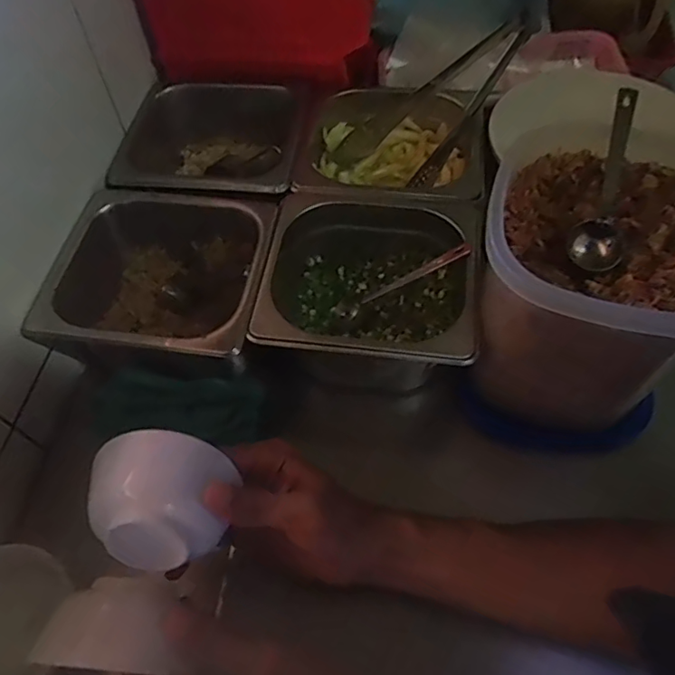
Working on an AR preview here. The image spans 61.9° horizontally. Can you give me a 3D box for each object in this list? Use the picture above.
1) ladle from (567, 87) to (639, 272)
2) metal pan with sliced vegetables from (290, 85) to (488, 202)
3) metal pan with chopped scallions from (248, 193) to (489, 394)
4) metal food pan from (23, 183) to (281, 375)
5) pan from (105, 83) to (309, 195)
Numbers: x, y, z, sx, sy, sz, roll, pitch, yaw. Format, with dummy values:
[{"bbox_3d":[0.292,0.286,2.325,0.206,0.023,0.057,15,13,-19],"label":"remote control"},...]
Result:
[{"bbox_3d":[0.190,-0.105,0.395,0.033,0.036,0.137,16,73,11],"label":"ladle"},{"bbox_3d":[0.052,-0.178,0.559,0.174,0.061,0.151,8,58,6],"label":"metal pan with sliced vegetables"},{"bbox_3d":[0.025,-0.038,0.484,0.161,0.085,0.157,5,58,5],"label":"metal pan with chopped scallions"},{"bbox_3d":[-0.141,-0.043,0.495,0.169,0.102,0.164,6,58,5],"label":"metal food pan"},{"bbox_3d":[-0.120,-0.187,0.581,0.174,0.081,0.160,9,58,7],"label":"pan"}]

